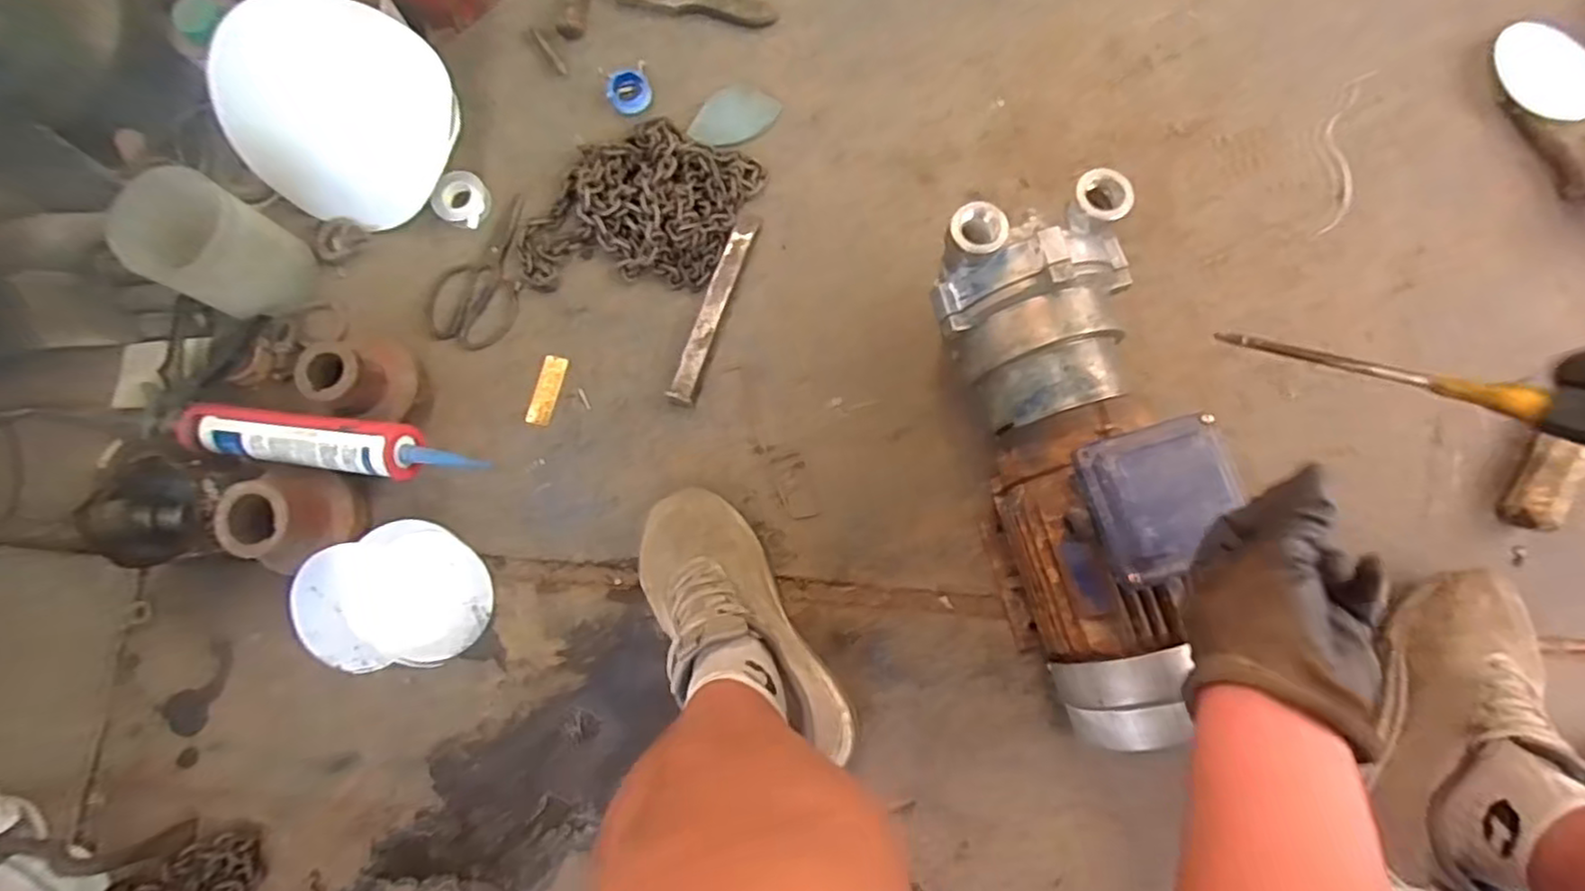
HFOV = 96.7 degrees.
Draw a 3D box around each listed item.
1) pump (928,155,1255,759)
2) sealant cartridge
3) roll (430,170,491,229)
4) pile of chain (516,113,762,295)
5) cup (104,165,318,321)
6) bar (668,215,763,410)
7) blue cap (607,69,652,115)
[{"bbox_3d":[0.241,0.013,0.609,0.163,0.209,0.452,-7,82,0],"label":"pump"},{"bbox_3d":[-0.465,-0.002,0.697,0.308,0.042,0.056,6,81,4],"label":"sealant cartridge"},{"bbox_3d":[-0.373,-0.280,0.798,0.054,0.019,0.061,30,81,7],"label":"roll"},{"bbox_3d":[-0.172,-0.256,0.780,0.201,0.033,0.232,28,81,6],"label":"pile of chain"},{"bbox_3d":[-0.591,-0.201,0.729,0.115,0.125,0.113,29,81,6],"label":"cup"},{"bbox_3d":[-0.084,-0.151,0.765,0.027,0.015,0.222,18,80,5],"label":"bar"},{"bbox_3d":[-0.188,-0.412,0.819,0.048,0.019,0.047,0,79,1],"label":"blue cap"}]

